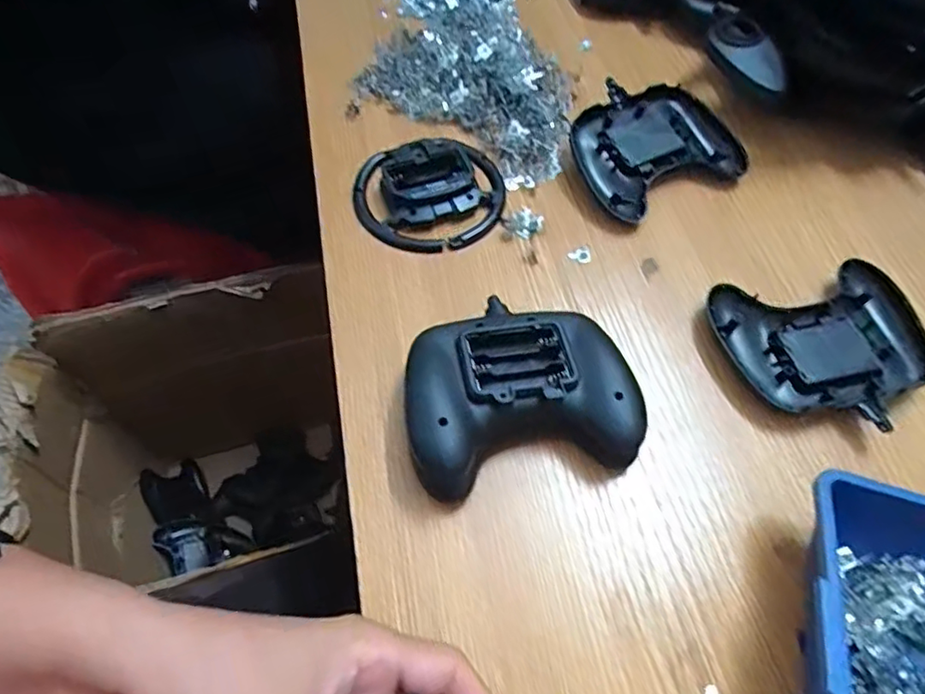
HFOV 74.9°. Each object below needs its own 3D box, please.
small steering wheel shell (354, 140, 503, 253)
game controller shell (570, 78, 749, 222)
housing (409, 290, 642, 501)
[{"bbox_3d":[-0.021,-0.107,0.409,0.100,0.018,0.086,-12,61,-9],"label":"small steering wheel shell"},{"bbox_3d":[0.137,-0.147,0.434,0.122,0.025,0.094,-26,64,-16],"label":"game controller shell"},{"bbox_3d":[0.028,0.021,0.330,0.120,0.039,0.102,-10,61,-7],"label":"housing"}]

